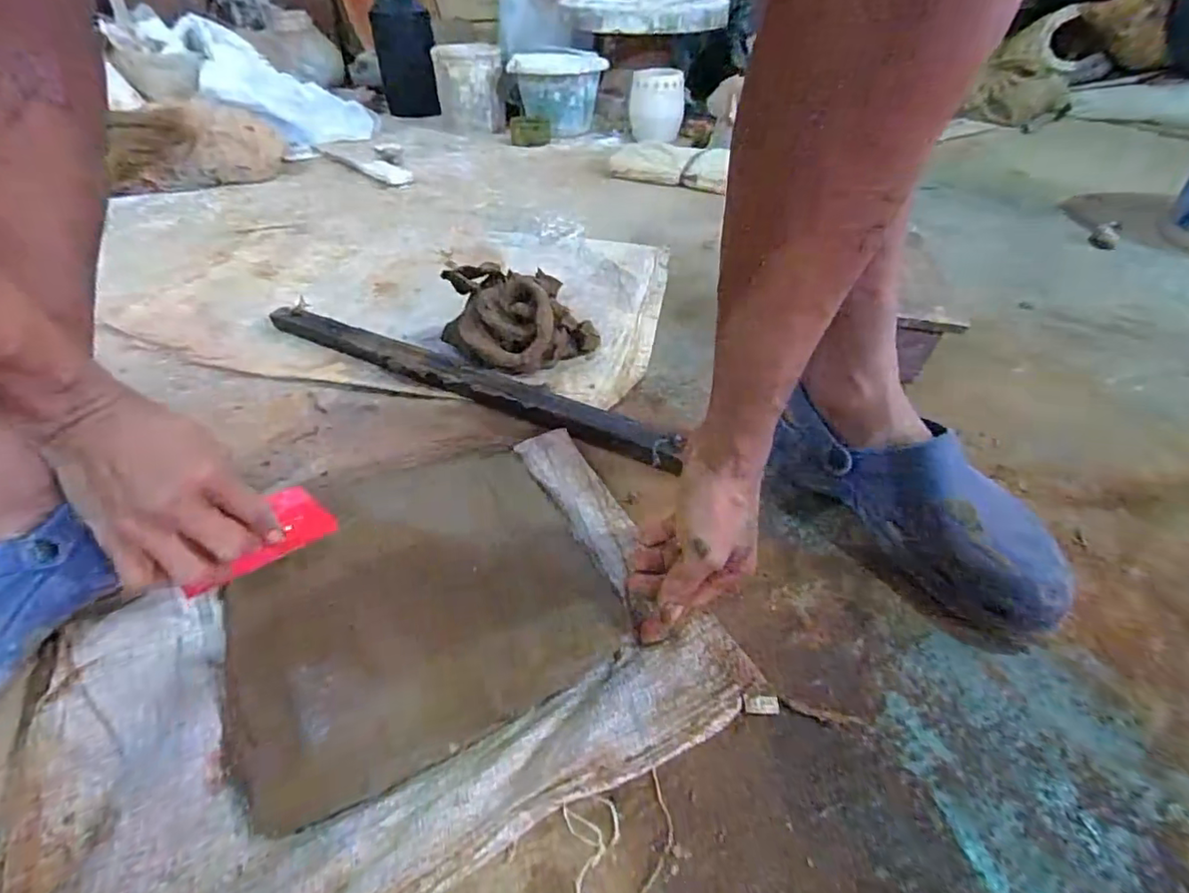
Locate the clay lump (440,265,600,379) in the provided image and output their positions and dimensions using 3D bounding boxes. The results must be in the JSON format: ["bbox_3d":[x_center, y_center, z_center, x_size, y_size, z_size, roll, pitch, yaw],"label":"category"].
[{"bbox_3d":[-0.091,-0.155,0.661,0.142,0.094,0.158,-30,49,-29],"label":"clay lump"}]

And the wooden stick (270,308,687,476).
[{"bbox_3d":[-0.159,-0.081,0.630,0.546,0.026,0.045,19,45,21],"label":"wooden stick"}]

